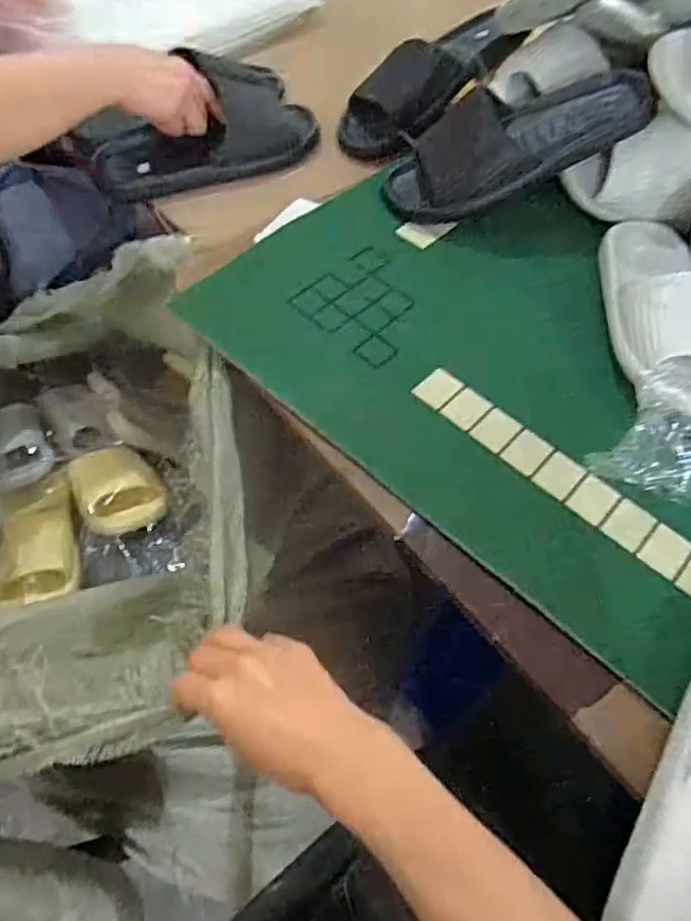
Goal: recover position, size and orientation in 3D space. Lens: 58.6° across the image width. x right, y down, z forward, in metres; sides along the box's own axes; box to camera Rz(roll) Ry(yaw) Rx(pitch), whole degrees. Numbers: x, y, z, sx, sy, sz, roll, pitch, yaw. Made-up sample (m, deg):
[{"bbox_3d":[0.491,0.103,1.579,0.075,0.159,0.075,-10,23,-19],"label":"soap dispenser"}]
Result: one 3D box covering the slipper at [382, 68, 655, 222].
[{"bbox_3d":[0.164,-0.326,0.623,0.263,0.066,0.108,-15,54,17],"label":"slipper"}]

